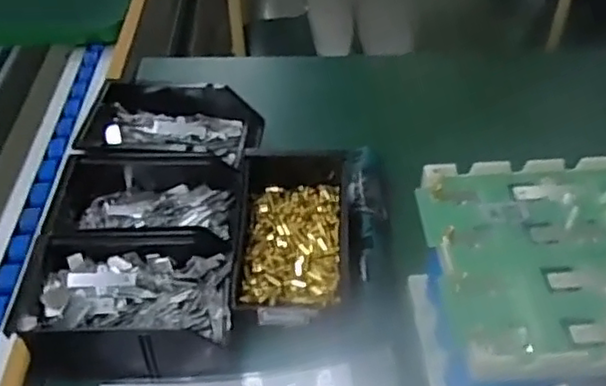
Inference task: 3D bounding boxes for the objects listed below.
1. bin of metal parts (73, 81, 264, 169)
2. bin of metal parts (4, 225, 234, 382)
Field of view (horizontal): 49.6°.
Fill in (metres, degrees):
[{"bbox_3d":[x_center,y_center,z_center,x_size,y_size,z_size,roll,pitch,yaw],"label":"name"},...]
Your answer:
[{"bbox_3d":[-0.143,-0.066,0.725,0.185,0.064,0.131,3,45,4],"label":"bin of metal parts"},{"bbox_3d":[-0.150,0.097,0.573,0.178,0.068,0.124,-1,45,-1],"label":"bin of metal parts"}]

